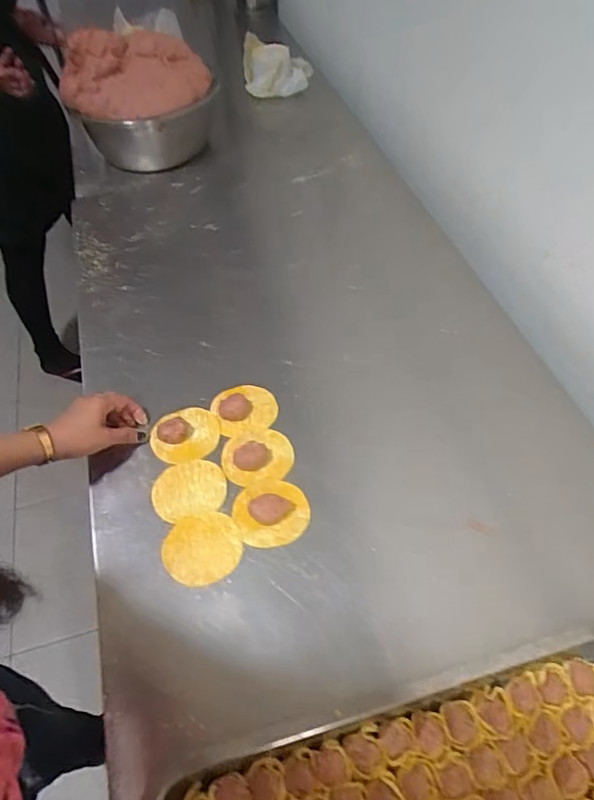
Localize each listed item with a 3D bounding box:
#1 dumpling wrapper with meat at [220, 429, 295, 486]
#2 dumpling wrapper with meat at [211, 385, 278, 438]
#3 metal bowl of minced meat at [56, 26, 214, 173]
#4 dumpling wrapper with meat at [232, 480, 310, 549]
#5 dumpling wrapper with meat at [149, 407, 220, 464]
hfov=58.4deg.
[{"bbox_3d":[-0.048,0.061,0.634,0.084,0.028,0.069,-10,53,-5],"label":"dumpling wrapper with meat"},{"bbox_3d":[-0.066,0.013,0.682,0.078,0.015,0.069,-20,55,-12],"label":"dumpling wrapper with meat"},{"bbox_3d":[-0.285,-0.535,0.980,0.246,0.187,0.316,-17,54,-10],"label":"metal bowl of minced meat"},{"bbox_3d":[-0.029,0.120,0.593,0.081,0.022,0.078,-1,53,2],"label":"dumpling wrapper with meat"},{"bbox_3d":[-0.138,0.043,0.659,0.084,0.022,0.075,-21,55,-13],"label":"dumpling wrapper with meat"}]

